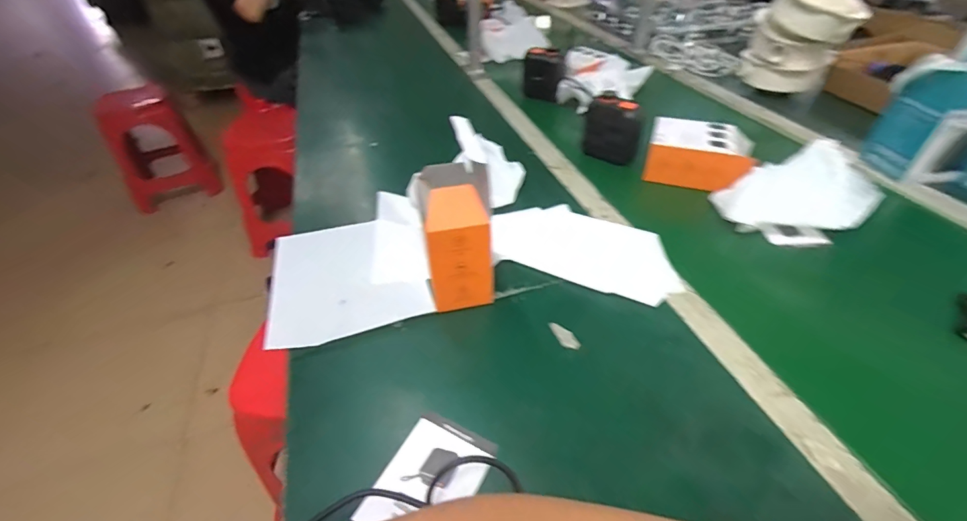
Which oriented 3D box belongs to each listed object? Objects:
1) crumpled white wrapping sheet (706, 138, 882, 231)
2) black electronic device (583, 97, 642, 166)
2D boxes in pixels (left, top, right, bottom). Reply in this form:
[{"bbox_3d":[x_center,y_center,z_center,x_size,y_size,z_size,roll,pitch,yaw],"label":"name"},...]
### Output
[{"bbox_3d":[0.392,-0.085,0.532,0.138,0.078,0.108,-8,42,-6],"label":"crumpled white wrapping sheet"},{"bbox_3d":[0.207,-0.205,0.679,0.087,0.090,0.038,14,47,14],"label":"black electronic device"}]

